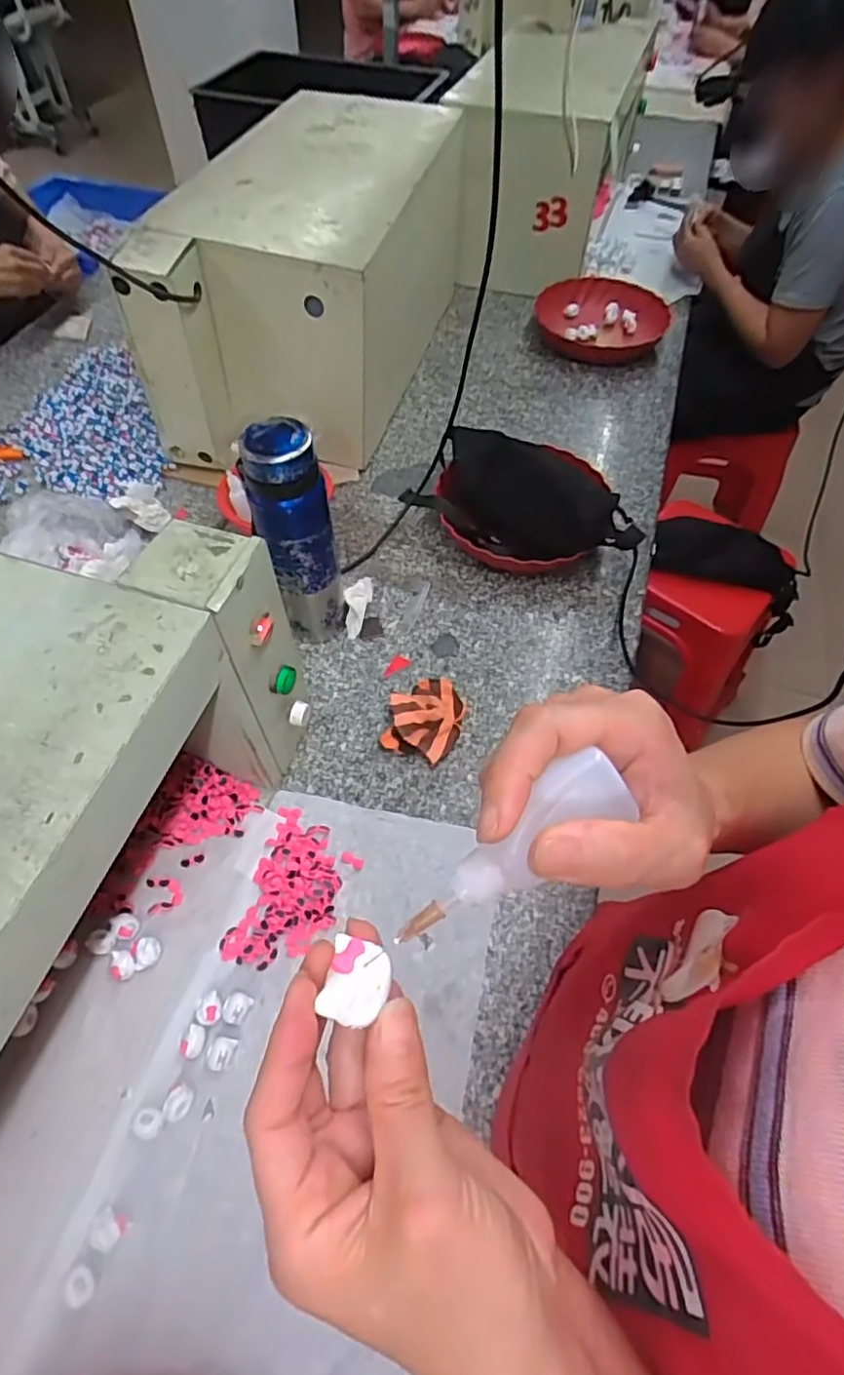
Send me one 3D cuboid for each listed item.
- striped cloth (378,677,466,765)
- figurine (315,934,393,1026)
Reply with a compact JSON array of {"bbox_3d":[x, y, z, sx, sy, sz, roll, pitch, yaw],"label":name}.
[{"bbox_3d":[0.005,0.030,0.725,0.081,0.035,0.103,16,59,9],"label":"striped cloth"},{"bbox_3d":[-0.021,0.096,0.205,0.021,0.006,0.024,15,59,9],"label":"figurine"}]

